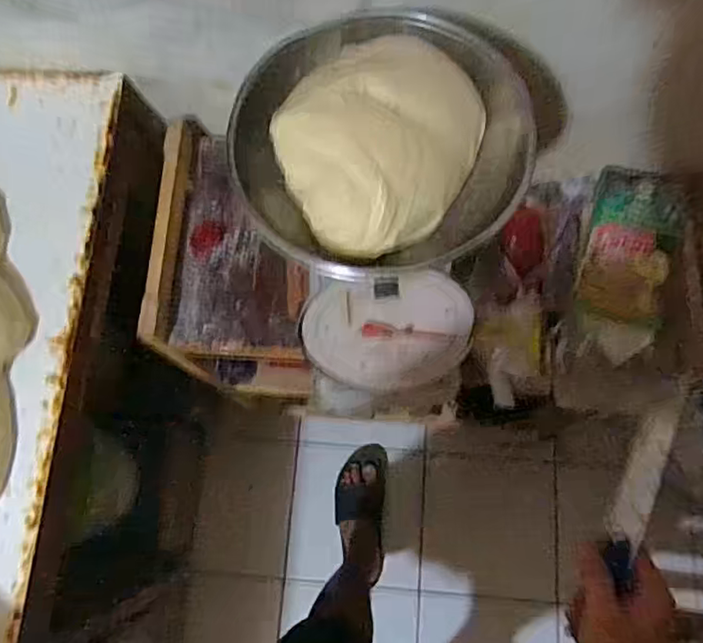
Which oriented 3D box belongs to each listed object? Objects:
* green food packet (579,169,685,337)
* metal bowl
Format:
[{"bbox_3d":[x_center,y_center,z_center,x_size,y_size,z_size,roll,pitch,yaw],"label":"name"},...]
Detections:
[{"bbox_3d":[0.383,-0.100,0.821,0.118,0.050,0.211,14,91,5],"label":"green food packet"},{"bbox_3d":[0.028,-0.152,0.491,0.232,0.082,0.223,0,75,1],"label":"metal bowl"}]

